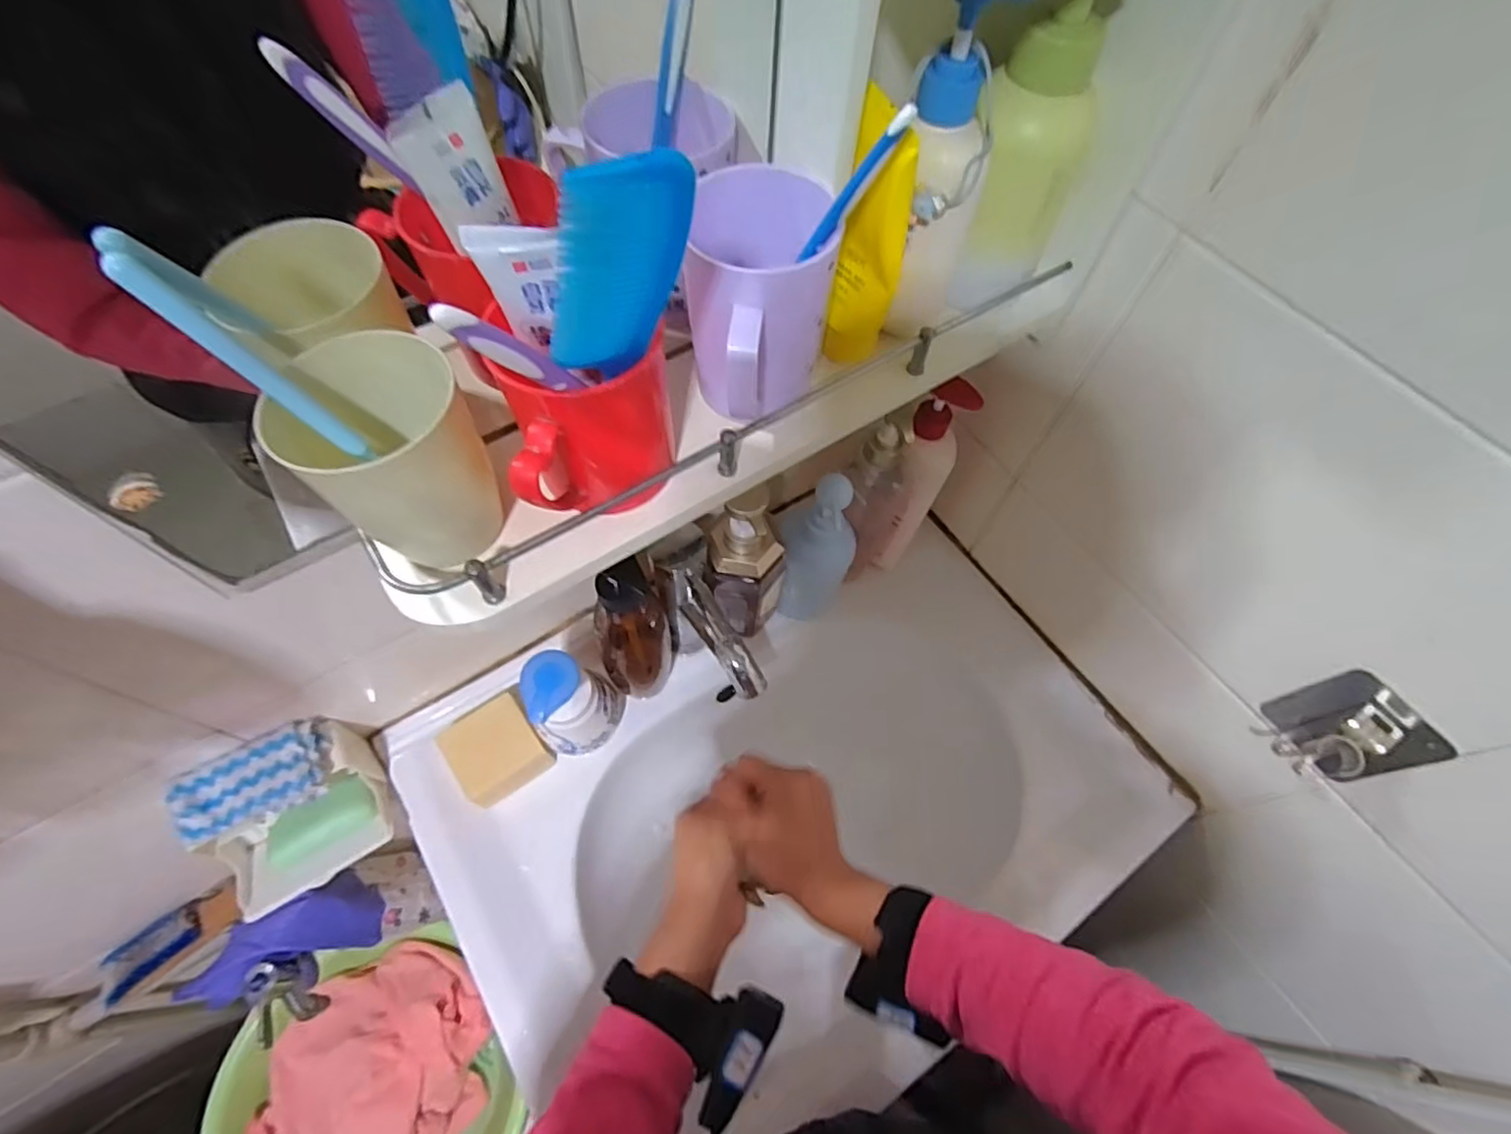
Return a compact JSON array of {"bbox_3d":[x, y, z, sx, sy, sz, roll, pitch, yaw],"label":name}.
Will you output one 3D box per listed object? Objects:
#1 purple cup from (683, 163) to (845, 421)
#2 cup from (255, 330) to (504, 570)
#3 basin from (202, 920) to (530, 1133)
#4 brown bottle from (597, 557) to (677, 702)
[{"bbox_3d":[0.002,-0.133,0.356,0.073,0.096,0.113,10,62,3],"label":"purple cup"},{"bbox_3d":[-0.175,-0.052,0.322,0.071,0.098,0.075,1,62,-2],"label":"cup"},{"bbox_3d":[-0.441,0.631,0.756,0.270,0.124,0.316,-19,65,-13],"label":"basin"},{"bbox_3d":[-0.103,0.052,0.545,0.064,0.221,0.060,-12,63,-9],"label":"brown bottle"}]

